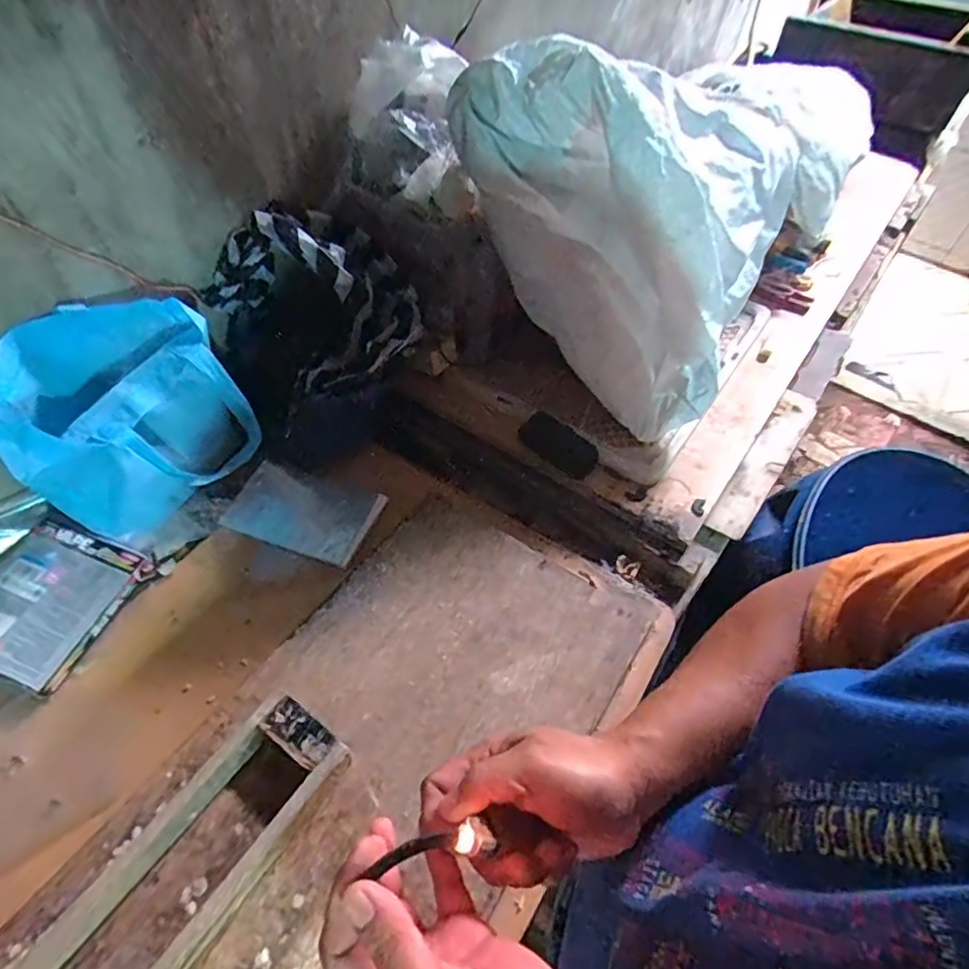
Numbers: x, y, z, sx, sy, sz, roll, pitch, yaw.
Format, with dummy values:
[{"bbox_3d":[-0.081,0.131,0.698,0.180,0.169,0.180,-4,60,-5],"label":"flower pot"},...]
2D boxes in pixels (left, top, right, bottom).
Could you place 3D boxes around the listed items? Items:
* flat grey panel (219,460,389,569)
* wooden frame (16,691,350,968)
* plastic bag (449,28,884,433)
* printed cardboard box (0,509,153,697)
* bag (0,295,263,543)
[{"bbox_3d":[-0.233,0.034,0.748,0.191,0.023,0.115,15,50,14],"label":"flat grey panel"},{"bbox_3d":[-0.275,0.347,0.404,0.103,0.051,0.428,31,59,18],"label":"wooden frame"},{"bbox_3d":[0.266,-0.414,0.796,0.376,0.365,0.557,26,57,16],"label":"plastic bag"},{"bbox_3d":[-0.480,0.125,0.634,0.143,0.022,0.165,22,59,7],"label":"printed cardboard box"},{"bbox_3d":[-0.406,-0.067,0.661,0.152,0.214,0.234,36,60,21],"label":"bag"}]

